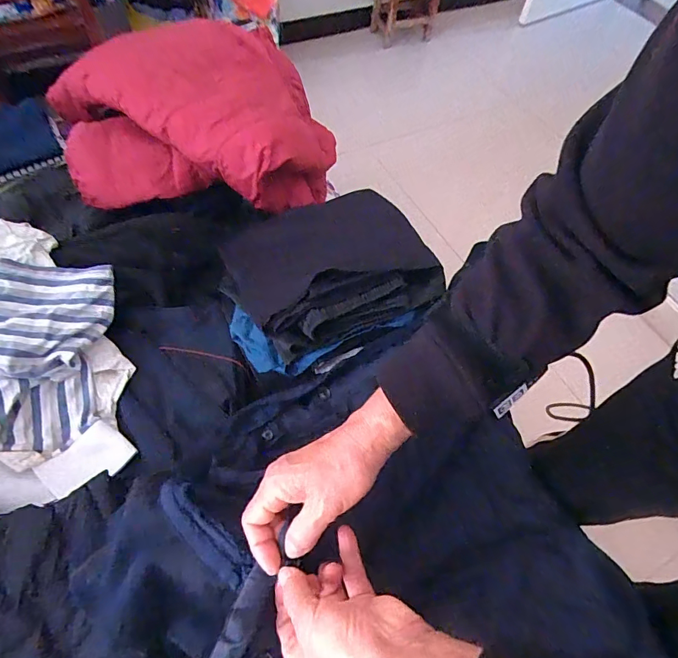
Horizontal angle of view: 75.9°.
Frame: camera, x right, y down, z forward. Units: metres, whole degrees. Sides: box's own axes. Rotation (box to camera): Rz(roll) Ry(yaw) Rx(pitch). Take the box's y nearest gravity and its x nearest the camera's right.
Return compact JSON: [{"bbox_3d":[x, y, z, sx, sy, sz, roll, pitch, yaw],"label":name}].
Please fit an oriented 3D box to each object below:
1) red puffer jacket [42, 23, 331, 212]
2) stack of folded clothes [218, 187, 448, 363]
[{"bbox_3d":[-0.246,-0.370,0.758,0.475,0.170,0.298,-6,60,-8],"label":"red puffer jacket"},{"bbox_3d":[-0.015,-0.108,0.645,0.279,0.096,0.260,-21,63,-16],"label":"stack of folded clothes"}]

